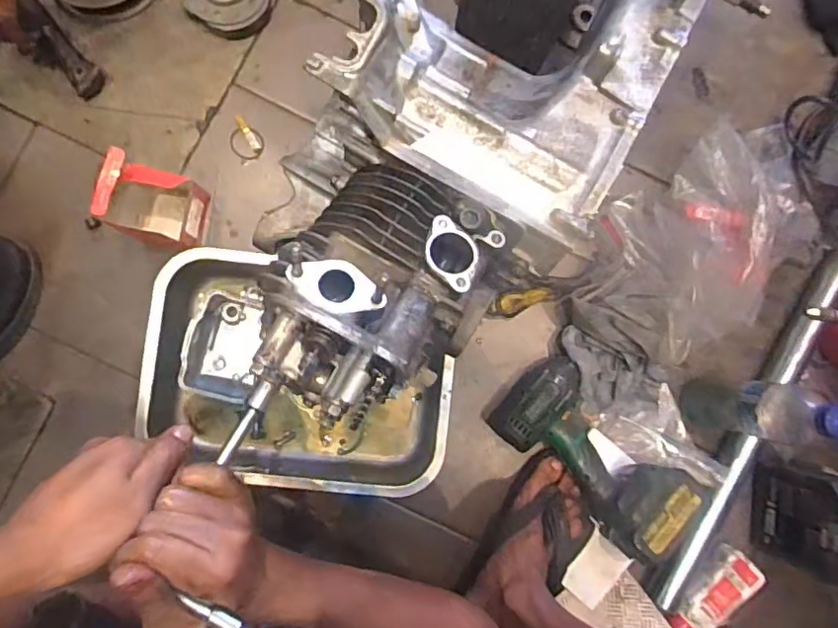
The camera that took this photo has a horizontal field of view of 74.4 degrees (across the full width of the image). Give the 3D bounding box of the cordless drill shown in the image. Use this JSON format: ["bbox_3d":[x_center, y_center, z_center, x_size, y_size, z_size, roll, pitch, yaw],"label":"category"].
[{"bbox_3d":[0.218,0.178,0.679,0.264,0.088,0.128,42,84,12],"label":"cordless drill"}]

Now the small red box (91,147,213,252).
[{"bbox_3d":[-0.308,-0.129,0.625,0.097,0.143,0.077,12,85,-4],"label":"small red box"}]

